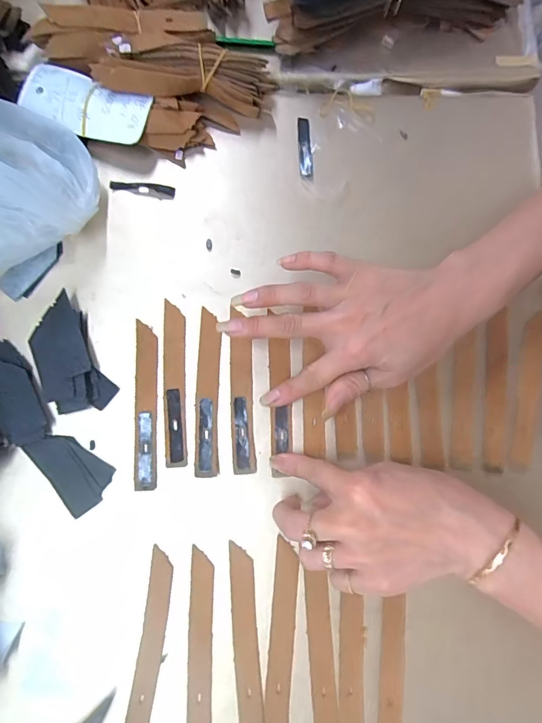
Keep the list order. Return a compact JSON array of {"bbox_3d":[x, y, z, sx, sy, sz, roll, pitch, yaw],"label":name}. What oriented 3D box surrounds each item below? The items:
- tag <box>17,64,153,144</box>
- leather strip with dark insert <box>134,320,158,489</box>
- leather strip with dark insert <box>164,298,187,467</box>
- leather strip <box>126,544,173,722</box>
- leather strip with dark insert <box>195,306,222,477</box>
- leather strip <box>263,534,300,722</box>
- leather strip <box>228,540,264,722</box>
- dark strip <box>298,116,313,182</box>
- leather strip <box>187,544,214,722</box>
[{"bbox_3d":[-0.152,-0.208,0.343,0.106,0.012,0.045,21,80,2],"label":"tag"},{"bbox_3d":[-0.094,0.032,0.320,0.016,0.004,0.124,-2,80,-2],"label":"leather strip with dark insert"},{"bbox_3d":[-0.073,0.015,0.325,0.016,0.004,0.125,-2,80,-2],"label":"leather strip with dark insert"},{"bbox_3d":[-0.083,0.196,0.293,0.017,0.004,0.123,7,80,0],"label":"leather strip"},{"bbox_3d":[-0.048,0.022,0.322,0.017,0.006,0.125,0,80,-1],"label":"leather strip with dark insert"},{"bbox_3d":[0.007,0.193,0.298,0.018,0.004,0.121,6,78,-4],"label":"leather strip"},{"bbox_3d":[-0.018,0.194,0.295,0.018,0.004,0.124,-5,80,-2],"label":"leather strip"},{"bbox_3d":[0.029,-0.182,0.364,0.011,0.004,0.056,-3,80,-2],"label":"dark strip"},{"bbox_3d":[-0.049,0.197,0.296,0.017,0.005,0.123,-1,80,-1],"label":"leather strip"}]

